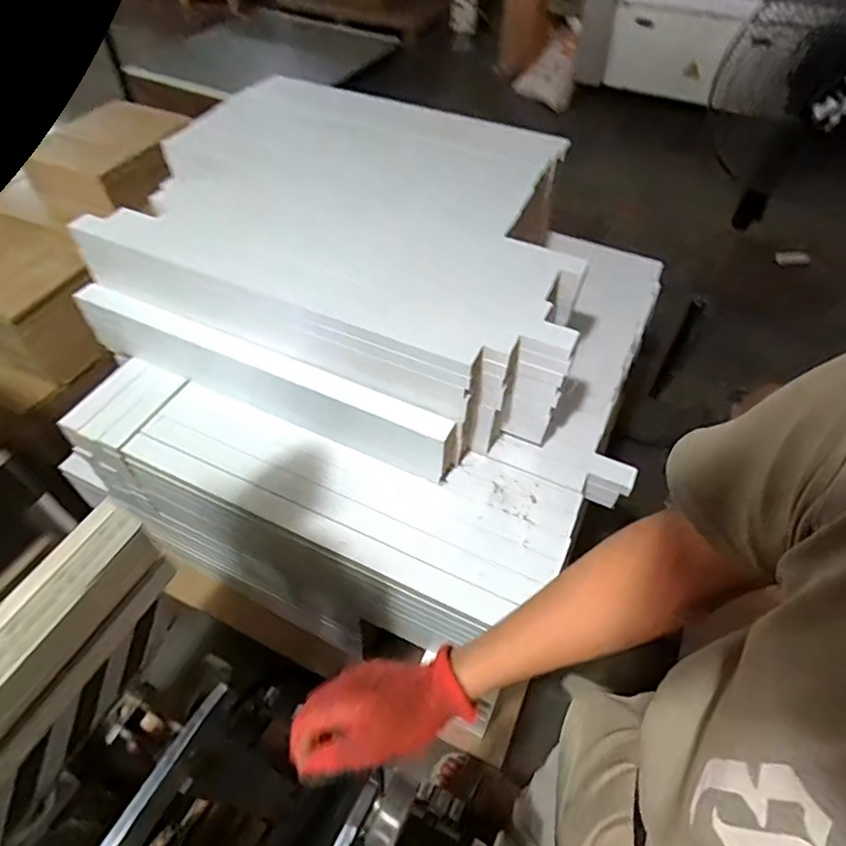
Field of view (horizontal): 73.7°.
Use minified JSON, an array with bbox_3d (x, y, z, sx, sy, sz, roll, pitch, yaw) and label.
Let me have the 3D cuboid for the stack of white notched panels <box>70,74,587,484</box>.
[{"bbox_3d":[-0.116,-0.346,1.168,0.896,0.291,0.750,17,53,13],"label":"stack of white notched panels"}]

